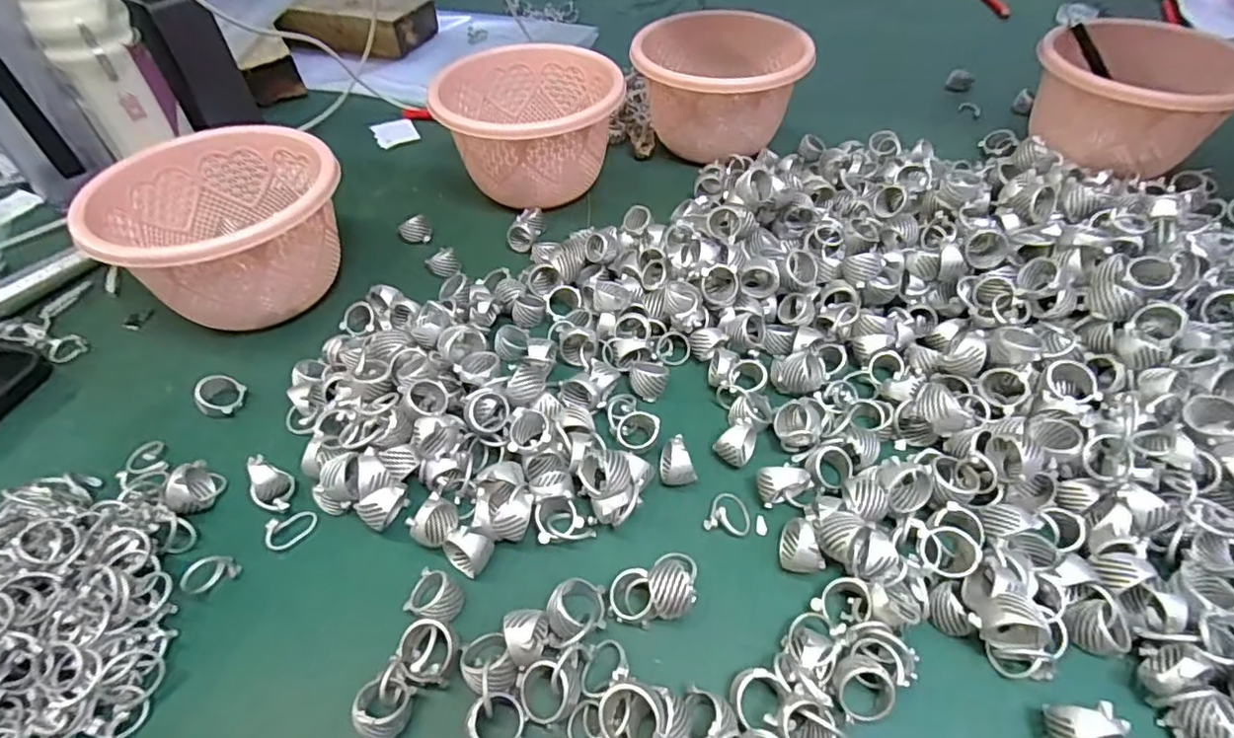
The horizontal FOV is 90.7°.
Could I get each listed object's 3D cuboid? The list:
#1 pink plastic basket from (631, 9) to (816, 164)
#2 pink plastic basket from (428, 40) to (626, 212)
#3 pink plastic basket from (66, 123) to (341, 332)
[{"bbox_3d":[0.088,-0.244,0.538,0.146,0.087,0.120,7,48,8],"label":"pink plastic basket"},{"bbox_3d":[-0.071,-0.196,0.502,0.136,0.083,0.128,-15,49,-12],"label":"pink plastic basket"},{"bbox_3d":[-0.253,-0.088,0.407,0.131,0.085,0.135,-1,48,1],"label":"pink plastic basket"}]

